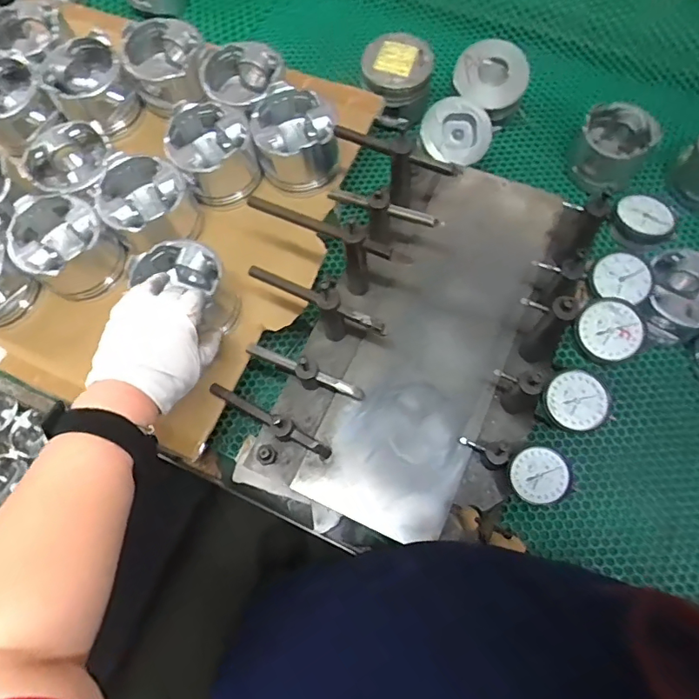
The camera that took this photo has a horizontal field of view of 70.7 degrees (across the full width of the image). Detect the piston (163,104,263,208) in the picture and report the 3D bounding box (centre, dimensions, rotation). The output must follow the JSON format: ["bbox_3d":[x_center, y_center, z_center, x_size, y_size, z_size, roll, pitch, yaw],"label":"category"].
[{"bbox_3d":[-0.168,-0.238,0.613,0.092,0.082,0.090,-1,71,2],"label":"piston"}]

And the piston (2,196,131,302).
[{"bbox_3d":[-0.321,-0.114,0.572,0.107,0.082,0.097,34,75,13],"label":"piston"}]

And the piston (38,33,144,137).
[{"bbox_3d":[-0.341,-0.344,0.656,0.099,0.079,0.102,-32,72,-8],"label":"piston"}]

